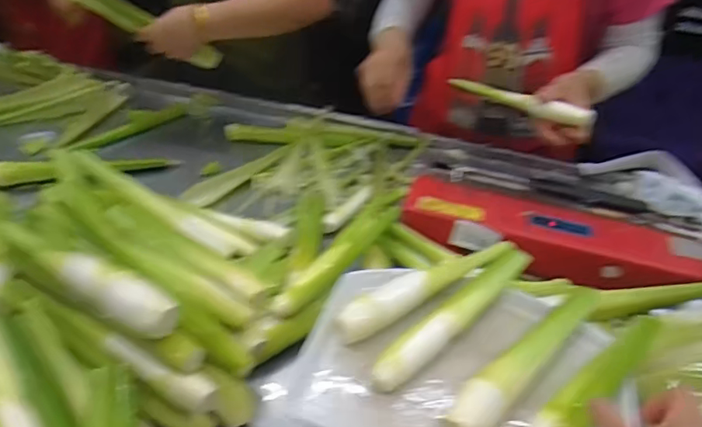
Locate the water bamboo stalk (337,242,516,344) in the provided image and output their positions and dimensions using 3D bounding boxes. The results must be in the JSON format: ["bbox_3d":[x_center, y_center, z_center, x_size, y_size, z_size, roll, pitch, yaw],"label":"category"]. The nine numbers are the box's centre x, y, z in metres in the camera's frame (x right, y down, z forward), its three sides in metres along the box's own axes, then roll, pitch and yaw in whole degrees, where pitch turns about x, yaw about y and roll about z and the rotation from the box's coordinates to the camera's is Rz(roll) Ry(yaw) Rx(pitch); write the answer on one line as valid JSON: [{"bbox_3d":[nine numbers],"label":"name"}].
[{"bbox_3d":[0.087,0.073,0.590,0.244,0.028,0.037,-22,45,-31],"label":"water bamboo stalk"}]

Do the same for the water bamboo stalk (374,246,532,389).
[{"bbox_3d":[0.111,0.101,0.561,0.037,0.029,0.252,31,45,30],"label":"water bamboo stalk"}]

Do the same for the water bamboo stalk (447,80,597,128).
[{"bbox_3d":[0.245,-0.168,0.797,0.217,0.029,0.020,27,43,26],"label":"water bamboo stalk"}]

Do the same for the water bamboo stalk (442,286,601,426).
[{"bbox_3d":[0.169,0.133,0.516,0.037,0.039,0.254,33,46,31],"label":"water bamboo stalk"}]

